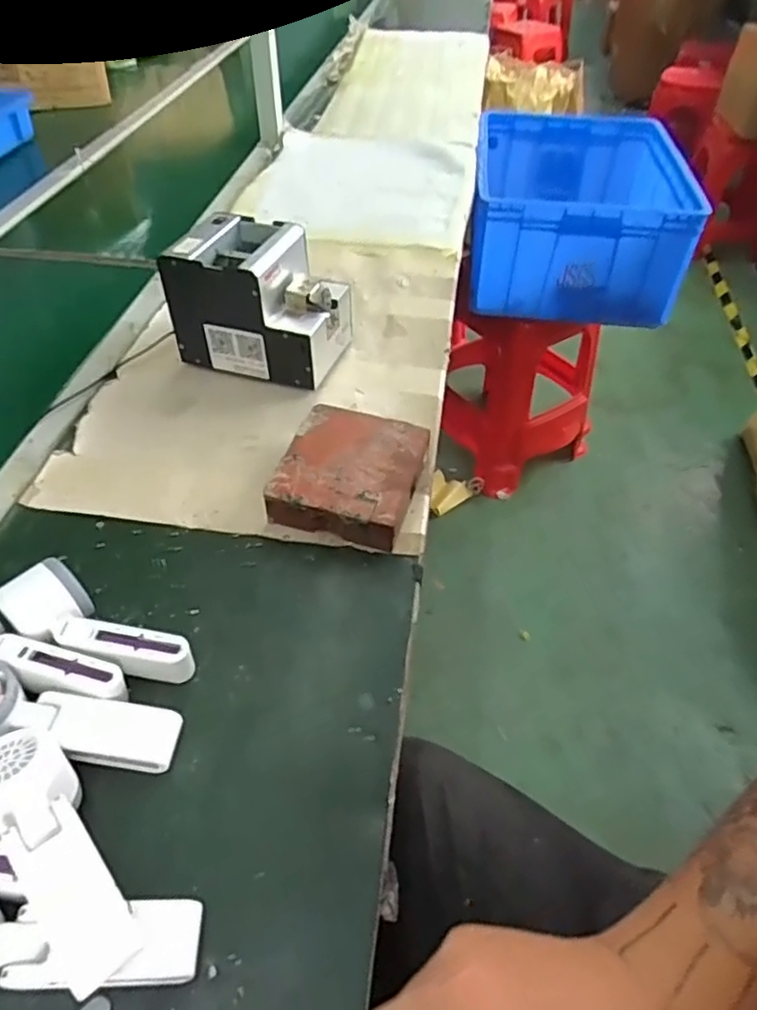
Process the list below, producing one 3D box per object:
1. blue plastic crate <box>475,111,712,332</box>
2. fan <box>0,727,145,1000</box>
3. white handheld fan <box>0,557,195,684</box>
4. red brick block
[{"bbox_3d":[0.401,-0.611,1.380,0.399,0.243,0.518,7,47,5],"label":"blue plastic crate"},{"bbox_3d":[-0.200,0.217,0.405,0.058,0.056,0.165,-33,55,-28],"label":"fan"},{"bbox_3d":[-0.224,0.101,0.515,0.160,0.052,0.058,20,49,17],"label":"white handheld fan"},{"bbox_3d":[-0.027,-0.032,0.655,0.132,0.050,0.143,11,47,10],"label":"red brick block"}]

